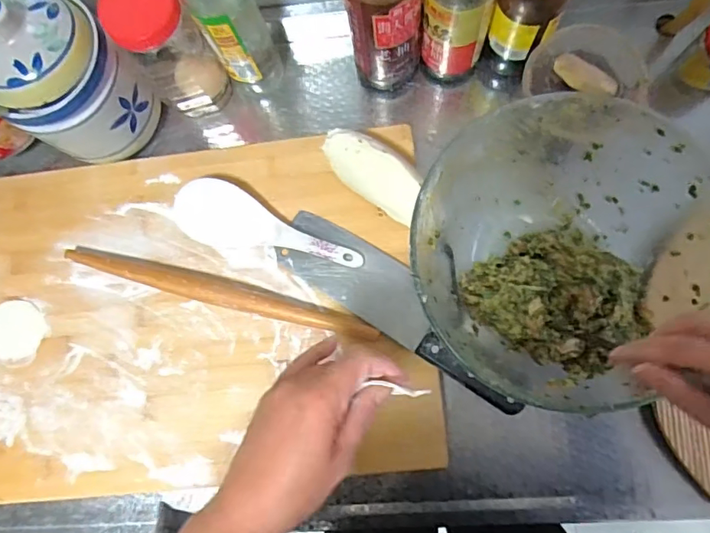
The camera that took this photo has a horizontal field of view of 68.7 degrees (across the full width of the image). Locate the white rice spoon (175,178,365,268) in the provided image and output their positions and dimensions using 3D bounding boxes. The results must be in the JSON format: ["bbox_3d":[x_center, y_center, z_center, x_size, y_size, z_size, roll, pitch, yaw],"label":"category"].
[{"bbox_3d":[-0.090,-0.037,0.542,0.198,0.031,0.063,18,84,7],"label":"white rice spoon"}]

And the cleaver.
[{"bbox_3d":[0.048,0.038,0.520,0.281,0.028,0.069,34,86,8],"label":"cleaver"}]

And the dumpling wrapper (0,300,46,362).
[{"bbox_3d":[-0.374,0.070,0.571,0.065,0.005,0.063,8,83,6],"label":"dumpling wrapper"}]

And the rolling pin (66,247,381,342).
[{"bbox_3d":[-0.142,0.026,0.541,0.338,0.031,0.028,14,84,6],"label":"rolling pin"}]

